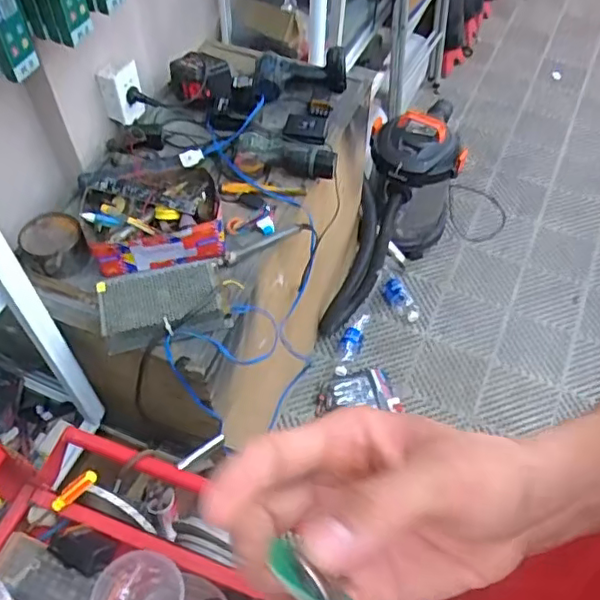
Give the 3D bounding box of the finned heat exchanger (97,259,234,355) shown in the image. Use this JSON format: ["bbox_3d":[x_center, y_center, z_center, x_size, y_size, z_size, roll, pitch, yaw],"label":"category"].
[{"bbox_3d":[-0.215,0.009,0.961,0.200,0.043,0.130,-16,62,-15],"label":"finned heat exchanger"}]

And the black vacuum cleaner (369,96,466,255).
[{"bbox_3d":[0.346,-0.379,1.836,0.267,0.415,0.287,9,55,6],"label":"black vacuum cleaner"}]

